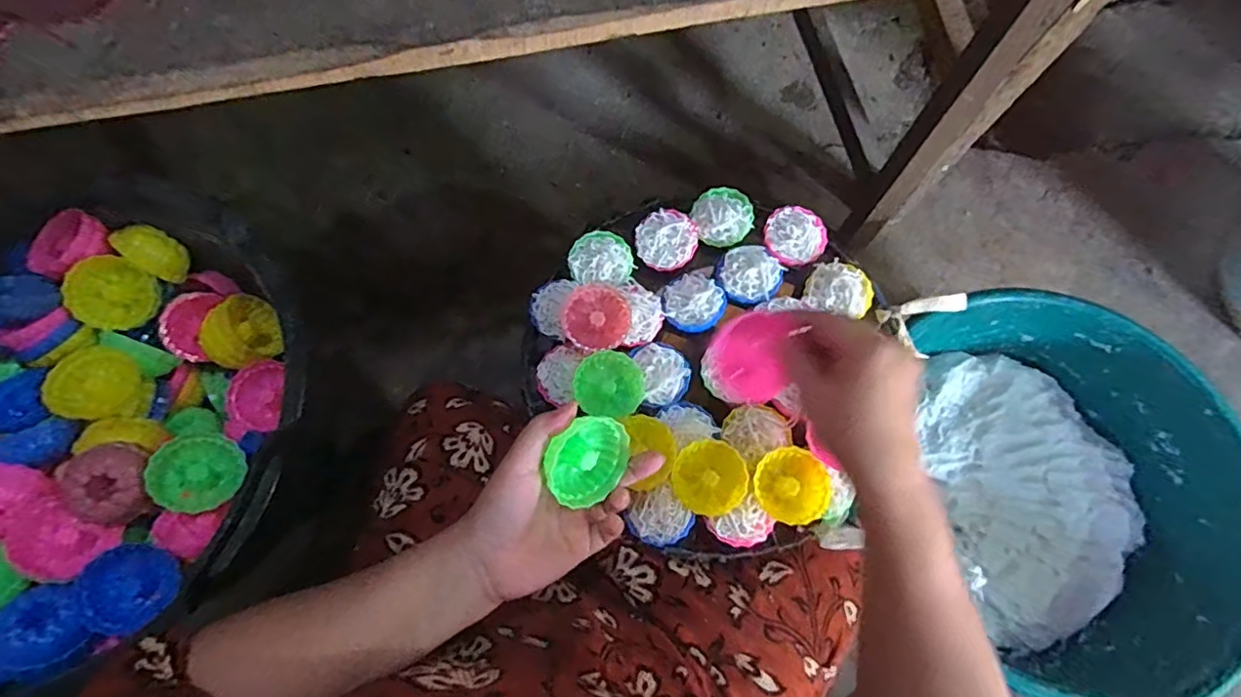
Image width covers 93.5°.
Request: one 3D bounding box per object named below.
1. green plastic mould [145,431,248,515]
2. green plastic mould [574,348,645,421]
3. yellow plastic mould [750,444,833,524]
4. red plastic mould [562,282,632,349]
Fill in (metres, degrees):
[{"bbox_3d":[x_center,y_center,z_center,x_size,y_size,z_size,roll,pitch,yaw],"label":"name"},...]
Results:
[{"bbox_3d":[-0.332,0.097,0.460,0.028,0.064,0.060,-7,67,37],"label":"green plastic mould"},{"bbox_3d":[-0.009,0.034,0.520,0.059,0.026,0.057,0,73,1],"label":"green plastic mould"},{"bbox_3d":[0.143,0.114,0.490,0.060,0.024,0.059,0,73,1],"label":"yellow plastic mould"},{"bbox_3d":[-0.021,-0.031,0.536,0.060,0.022,0.056,0,73,1],"label":"red plastic mould"}]

